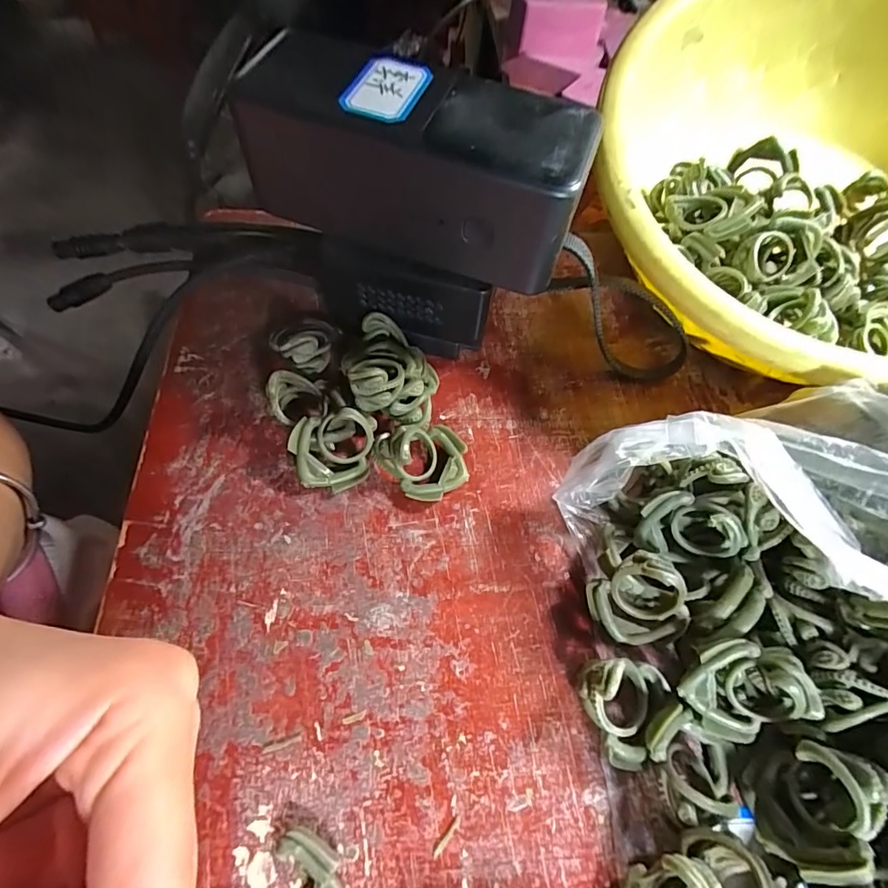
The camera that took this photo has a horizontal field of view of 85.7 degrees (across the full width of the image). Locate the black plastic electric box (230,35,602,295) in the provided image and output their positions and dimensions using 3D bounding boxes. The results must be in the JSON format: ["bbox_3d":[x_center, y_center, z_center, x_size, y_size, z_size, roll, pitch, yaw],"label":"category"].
[{"bbox_3d":[-0.002,-0.104,0.186,0.106,0.050,0.052,12,61,4],"label":"black plastic electric box"}]

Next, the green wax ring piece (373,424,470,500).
[{"bbox_3d":[-0.009,0.004,0.206,0.032,0.020,0.037,-38,69,-21],"label":"green wax ring piece"}]

